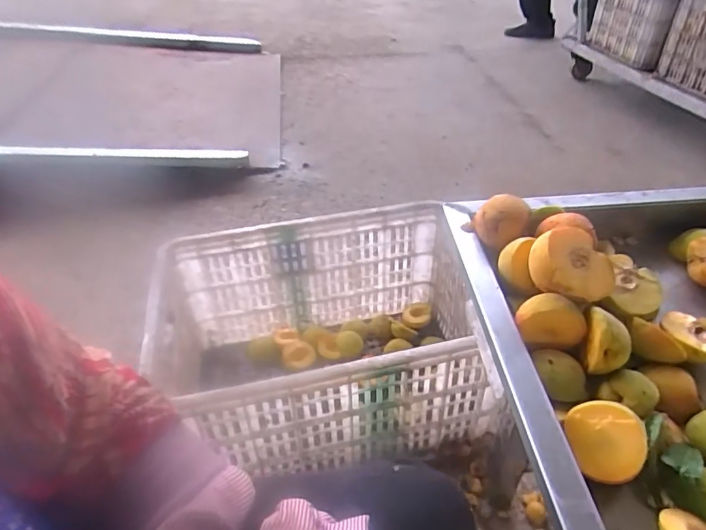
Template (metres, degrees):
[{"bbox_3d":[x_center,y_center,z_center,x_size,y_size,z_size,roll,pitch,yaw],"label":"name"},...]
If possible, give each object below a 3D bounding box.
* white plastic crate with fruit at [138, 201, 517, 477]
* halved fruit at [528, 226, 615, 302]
[{"bbox_3d":[-0.047,0.133,0.844,0.515,0.288,0.360,-8,41,-8],"label":"white plastic crate with fruit"},{"bbox_3d":[0.201,0.002,0.459,0.071,0.033,0.071,9,64,-19],"label":"halved fruit"}]

